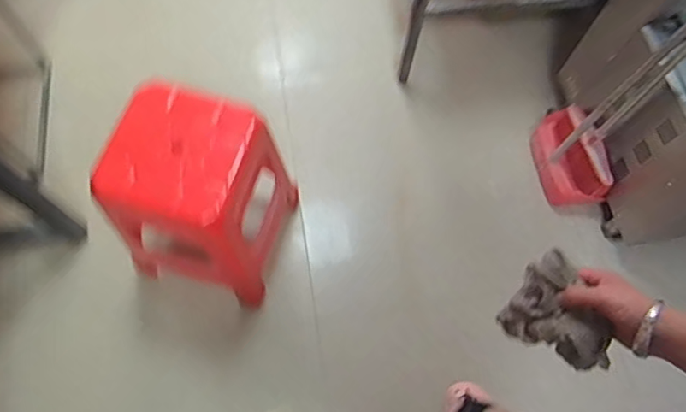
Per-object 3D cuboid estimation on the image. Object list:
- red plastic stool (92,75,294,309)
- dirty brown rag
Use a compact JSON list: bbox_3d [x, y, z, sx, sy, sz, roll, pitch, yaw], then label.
[{"bbox_3d":[-0.330,-0.006,1.209,0.330,0.453,0.316,17,69,5],"label":"red plastic stool"},{"bbox_3d":[0.247,0.118,0.570,0.115,0.064,0.096,31,70,10],"label":"dirty brown rag"}]

